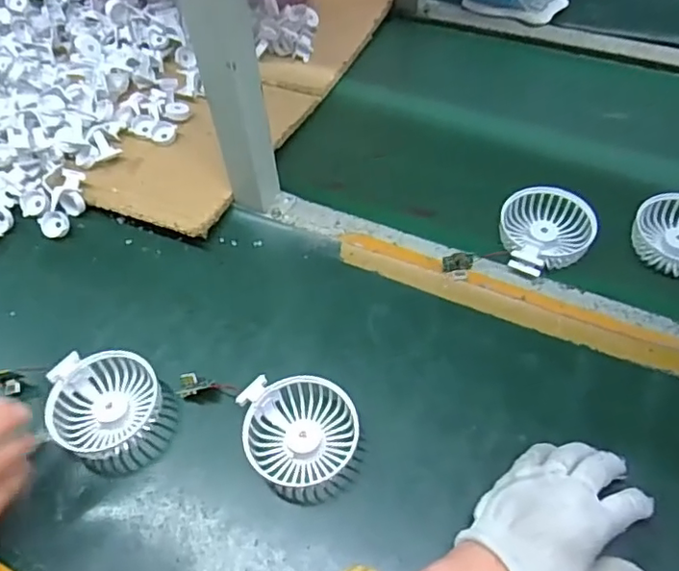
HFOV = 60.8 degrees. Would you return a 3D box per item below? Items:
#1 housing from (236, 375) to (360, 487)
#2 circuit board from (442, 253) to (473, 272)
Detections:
[{"bbox_3d":[-0.031,0.119,0.471,0.090,0.034,0.082,-3,57,3],"label":"housing"},{"bbox_3d":[0.113,-0.023,0.553,0.028,0.016,0.008,-3,26,8],"label":"circuit board"}]

